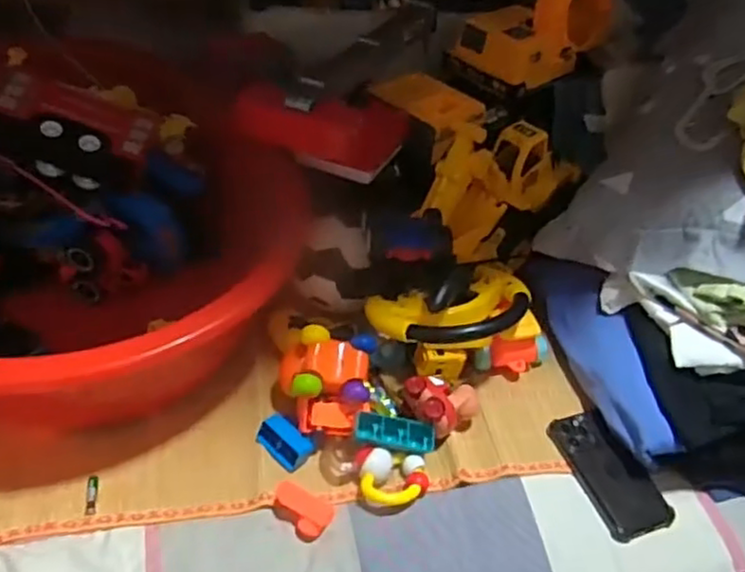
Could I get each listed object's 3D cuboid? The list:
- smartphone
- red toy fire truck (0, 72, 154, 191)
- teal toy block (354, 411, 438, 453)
[{"bbox_3d":[0.256,0.195,0.718,0.071,0.013,0.142,-11,46,-17],"label":"smartphone"},{"bbox_3d":[-0.414,-0.203,0.839,0.264,0.098,0.091,15,42,-11],"label":"red toy fire truck"},{"bbox_3d":[0.022,0.160,0.720,0.087,0.025,0.033,11,72,-12],"label":"teal toy block"}]

